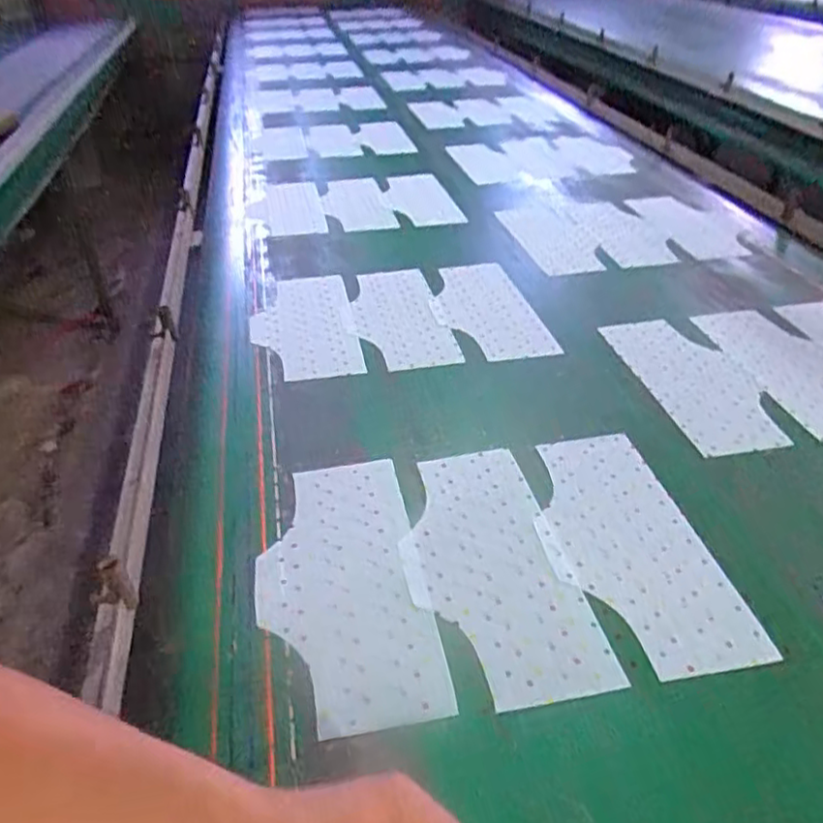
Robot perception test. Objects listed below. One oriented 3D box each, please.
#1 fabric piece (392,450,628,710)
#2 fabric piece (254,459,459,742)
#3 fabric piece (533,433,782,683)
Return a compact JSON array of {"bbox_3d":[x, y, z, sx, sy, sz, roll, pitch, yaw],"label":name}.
[{"bbox_3d":[0.077,0.155,0.688,0.162,0.008,0.320,-8,37,-8],"label":"fabric piece"},{"bbox_3d":[-0.073,0.168,0.676,0.163,0.006,0.327,-6,38,-10],"label":"fabric piece"},{"bbox_3d":[0.224,0.136,0.710,0.165,0.004,0.321,-6,38,-9],"label":"fabric piece"}]

